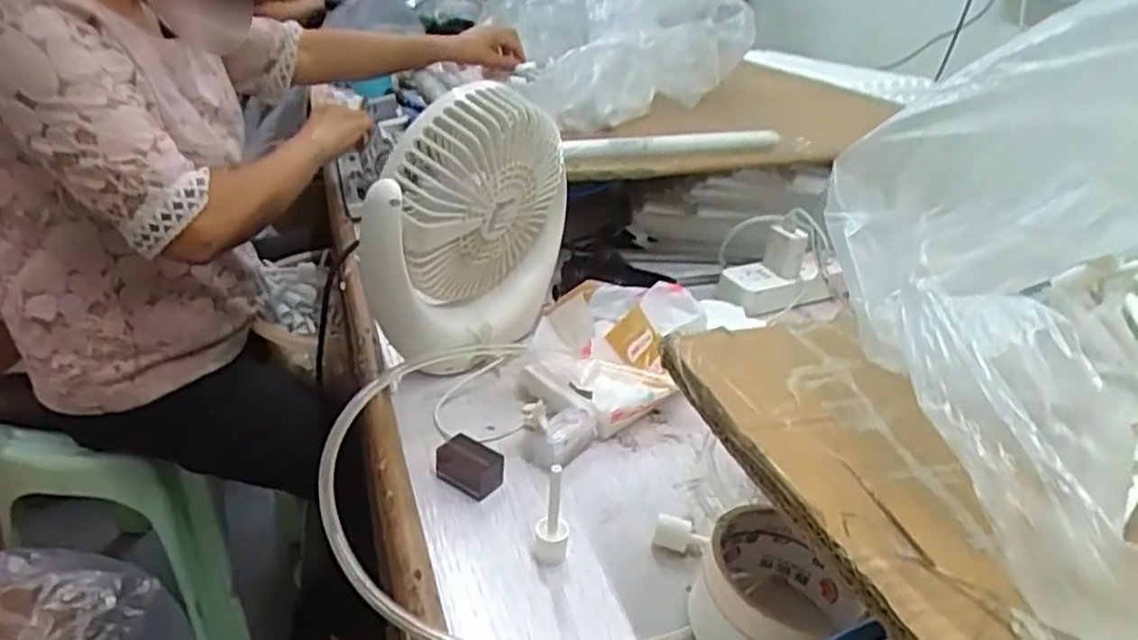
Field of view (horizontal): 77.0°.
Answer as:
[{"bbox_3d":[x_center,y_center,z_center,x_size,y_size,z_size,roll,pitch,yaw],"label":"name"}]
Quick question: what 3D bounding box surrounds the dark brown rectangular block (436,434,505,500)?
[{"bbox_3d":[-0.064,0.095,0.465,0.042,0.024,0.025,20,32,27],"label":"dark brown rectangular block"}]

